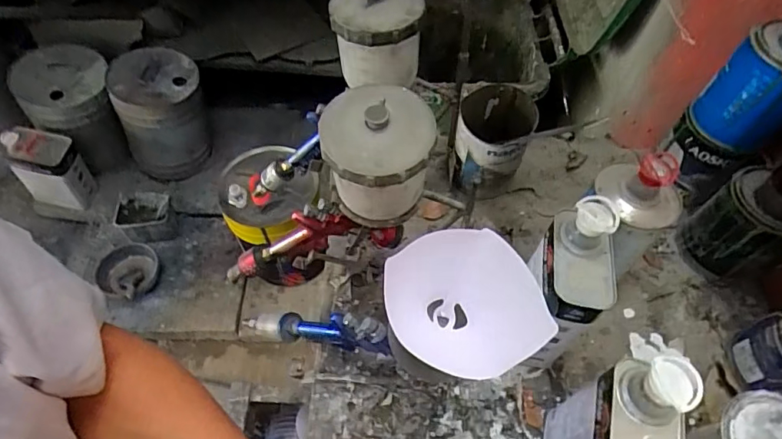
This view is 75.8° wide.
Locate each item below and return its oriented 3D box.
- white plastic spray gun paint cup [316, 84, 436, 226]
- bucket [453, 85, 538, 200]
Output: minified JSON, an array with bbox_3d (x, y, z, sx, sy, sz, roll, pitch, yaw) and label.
[{"bbox_3d":[-0.012,-0.054,0.472,0.092,0.127,0.092,1,57,-2],"label":"white plastic spray gun paint cup"},{"bbox_3d":[0.140,-0.102,0.735,0.097,0.164,0.104,11,57,4],"label":"bucket"}]

